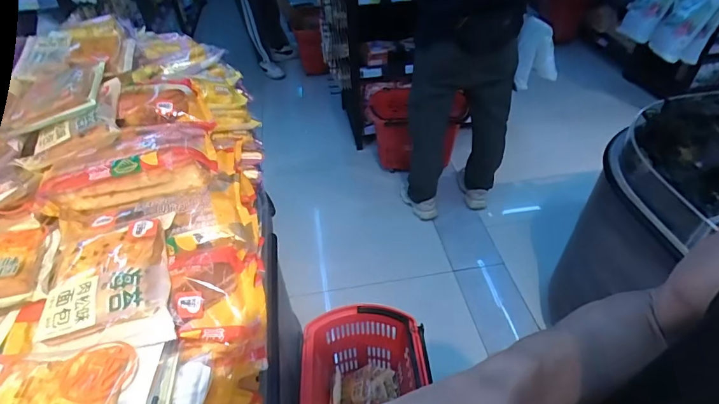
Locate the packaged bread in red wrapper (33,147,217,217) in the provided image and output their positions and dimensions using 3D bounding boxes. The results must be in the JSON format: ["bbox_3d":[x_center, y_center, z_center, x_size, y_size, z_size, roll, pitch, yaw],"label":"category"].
[{"bbox_3d":[-0.260,-0.026,0.475,0.180,0.050,0.038,-14,44,-12],"label":"packaged bread in red wrapper"}]

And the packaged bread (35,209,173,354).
[{"bbox_3d":[-0.222,0.067,0.371,0.102,0.027,0.132,-12,44,-10],"label":"packaged bread"}]

